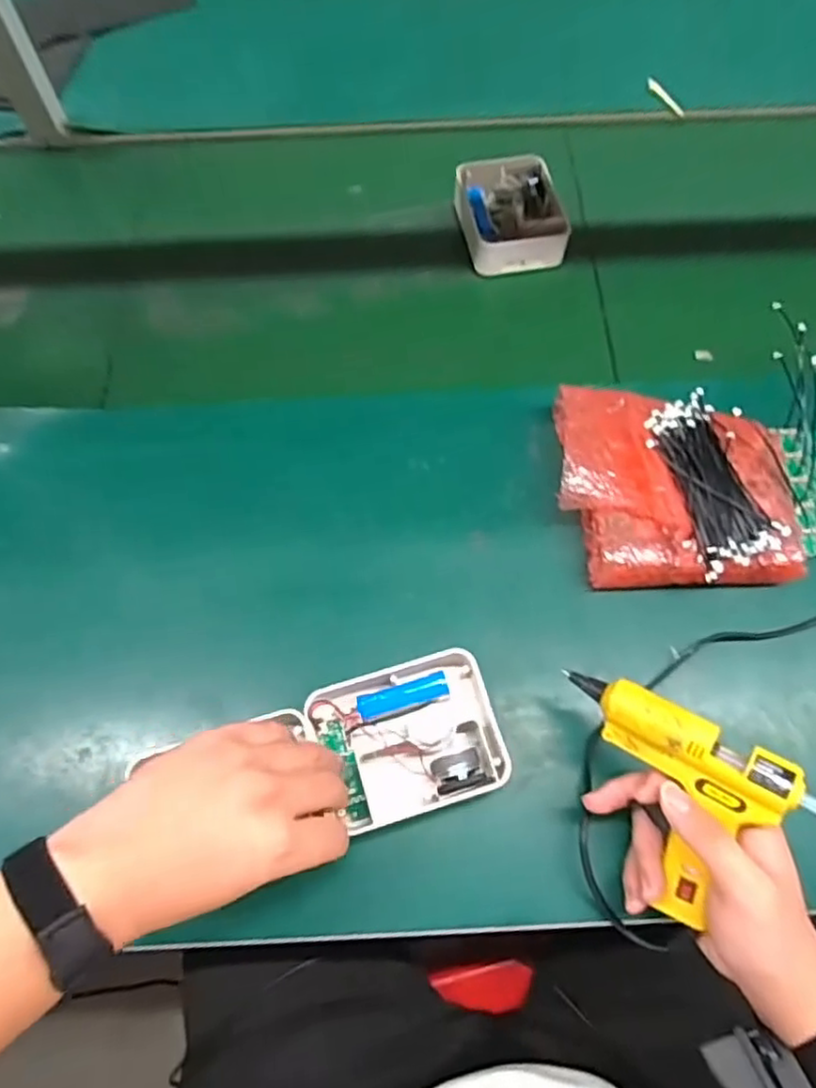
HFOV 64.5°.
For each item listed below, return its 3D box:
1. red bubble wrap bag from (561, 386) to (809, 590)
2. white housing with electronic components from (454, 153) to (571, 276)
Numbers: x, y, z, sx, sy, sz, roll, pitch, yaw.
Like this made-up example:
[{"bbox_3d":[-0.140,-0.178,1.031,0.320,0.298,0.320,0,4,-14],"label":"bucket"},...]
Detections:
[{"bbox_3d":[0.220,-0.048,0.544,0.184,0.060,0.171,1,66,1],"label":"red bubble wrap bag"},{"bbox_3d":[0.109,-0.352,0.694,0.105,0.043,0.148,-10,66,-4],"label":"white housing with electronic components"}]

